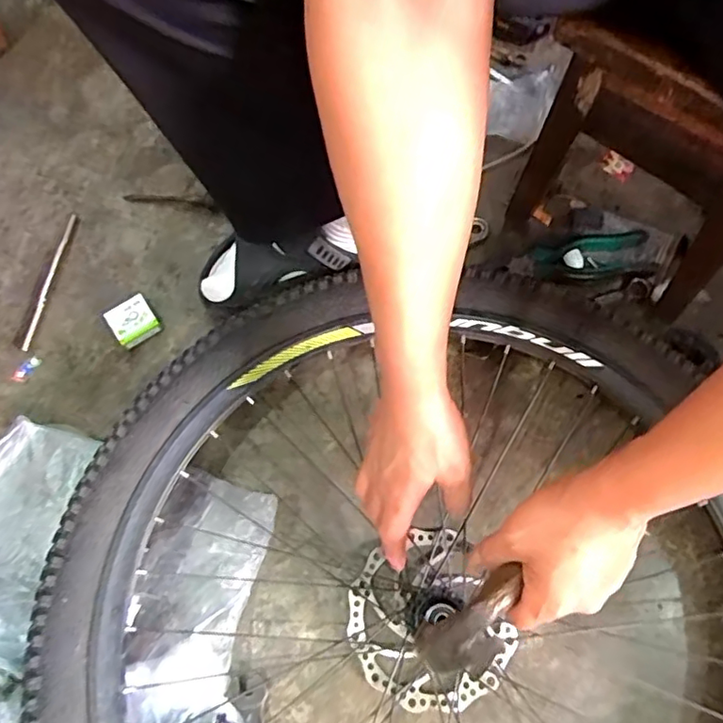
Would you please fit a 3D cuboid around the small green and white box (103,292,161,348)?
[{"bbox_3d":[-0.254,-0.045,0.637,0.046,0.023,0.045,-32,72,-10],"label":"small green and white box"}]

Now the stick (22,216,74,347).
[{"bbox_3d":[-0.361,-0.097,0.664,0.011,0.010,0.178,6,70,4],"label":"stick"}]

